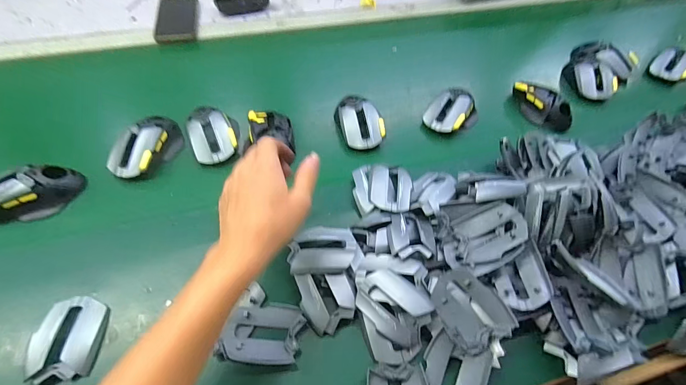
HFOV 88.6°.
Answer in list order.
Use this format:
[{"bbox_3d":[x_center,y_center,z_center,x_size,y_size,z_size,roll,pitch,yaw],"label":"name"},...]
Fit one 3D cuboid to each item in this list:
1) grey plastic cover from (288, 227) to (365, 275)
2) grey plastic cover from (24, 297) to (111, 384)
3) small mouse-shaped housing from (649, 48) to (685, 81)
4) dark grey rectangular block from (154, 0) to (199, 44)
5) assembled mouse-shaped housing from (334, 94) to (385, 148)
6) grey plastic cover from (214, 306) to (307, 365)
[{"bbox_3d":[-0.020,0.067,0.413,0.084,0.017,0.060,0,53,-4],"label":"grey plastic cover"},{"bbox_3d":[-0.276,0.148,0.355,0.057,0.021,0.080,1,53,-3],"label":"grey plastic cover"},{"bbox_3d":[0.647,-0.251,0.689,0.077,0.032,0.063,-35,63,-26],"label":"small mouse-shaped housing"},{"bbox_3d":[-0.332,-0.348,0.700,0.077,0.014,0.160,-7,54,-9],"label":"dark grey rectangular block"},{"bbox_3d":[0.026,-0.107,0.556,0.066,0.045,0.095,-8,54,-10],"label":"assembled mouse-shaped housing"},{"bbox_3d":[-0.083,0.148,0.373,0.079,0.020,0.061,6,53,1],"label":"grey plastic cover"}]

